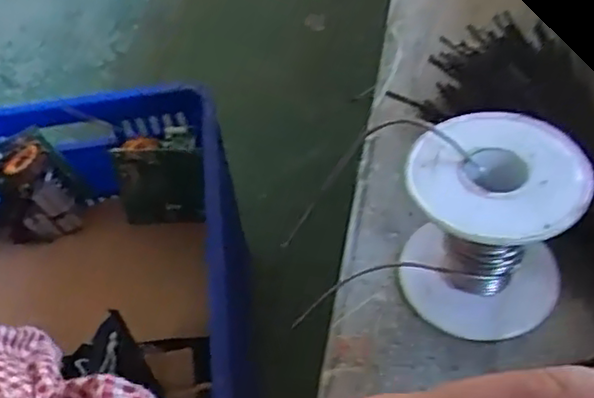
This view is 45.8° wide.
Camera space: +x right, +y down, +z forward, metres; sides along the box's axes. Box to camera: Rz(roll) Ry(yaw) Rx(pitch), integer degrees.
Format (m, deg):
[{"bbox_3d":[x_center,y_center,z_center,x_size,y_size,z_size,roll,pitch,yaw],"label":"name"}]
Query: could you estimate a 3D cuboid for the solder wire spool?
[{"bbox_3d":[0.069,0.013,0.263,0.060,0.066,0.058,-3,48,4],"label":"solder wire spool"}]

